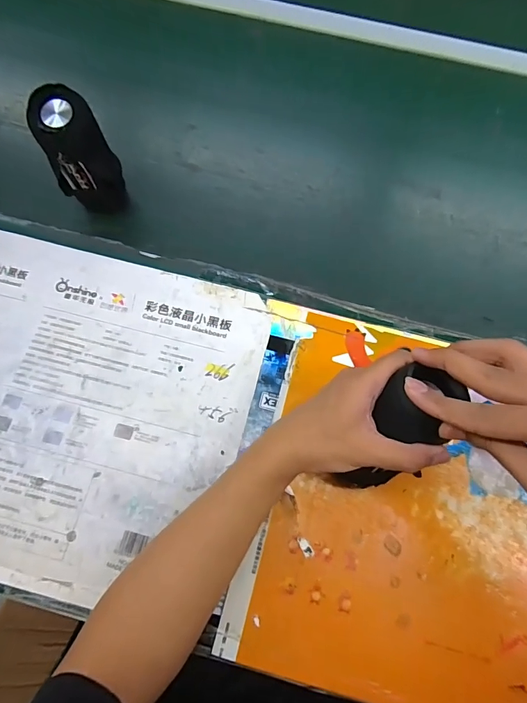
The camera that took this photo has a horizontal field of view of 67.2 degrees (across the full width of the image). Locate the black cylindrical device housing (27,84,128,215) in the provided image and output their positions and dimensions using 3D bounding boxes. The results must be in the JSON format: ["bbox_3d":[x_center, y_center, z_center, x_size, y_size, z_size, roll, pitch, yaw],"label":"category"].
[{"bbox_3d":[-0.213,-0.228,0.469,0.061,0.135,0.047,-1,70,-2],"label":"black cylindrical device housing"}]

